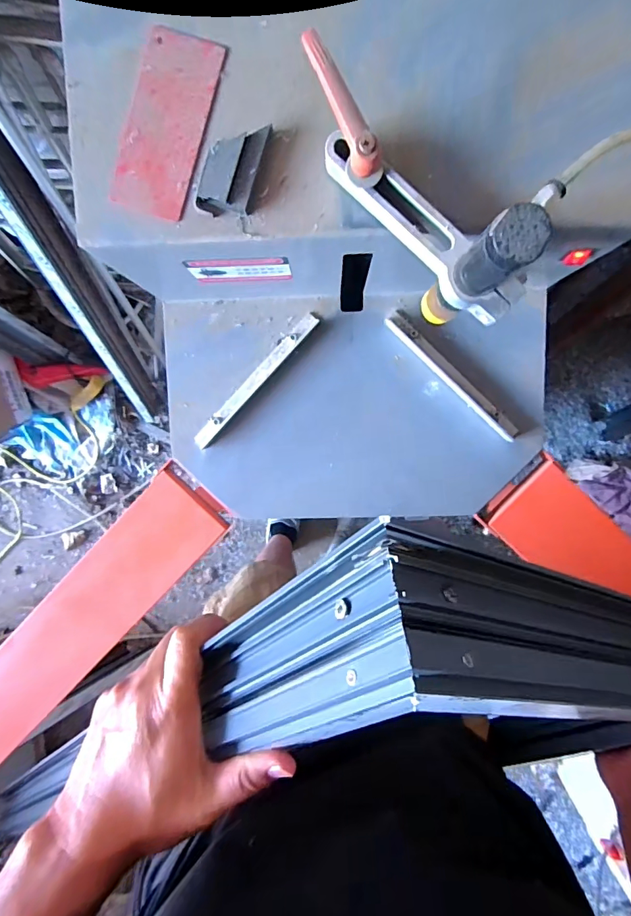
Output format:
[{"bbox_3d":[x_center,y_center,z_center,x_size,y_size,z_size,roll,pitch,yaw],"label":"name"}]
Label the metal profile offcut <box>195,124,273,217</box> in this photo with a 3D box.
[{"bbox_3d":[-0.070,-0.242,0.382,0.046,0.017,0.074,19,95,0],"label":"metal profile offcut"}]

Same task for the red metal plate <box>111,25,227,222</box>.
[{"bbox_3d":[-0.128,-0.285,0.390,0.066,0.004,0.145,17,95,0],"label":"red metal plate"}]

